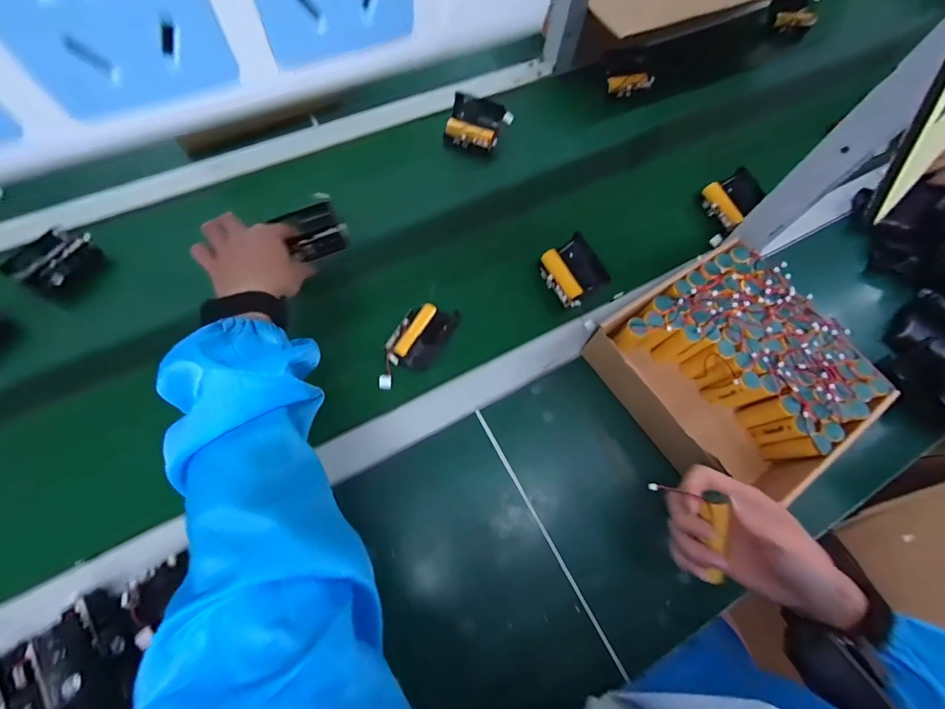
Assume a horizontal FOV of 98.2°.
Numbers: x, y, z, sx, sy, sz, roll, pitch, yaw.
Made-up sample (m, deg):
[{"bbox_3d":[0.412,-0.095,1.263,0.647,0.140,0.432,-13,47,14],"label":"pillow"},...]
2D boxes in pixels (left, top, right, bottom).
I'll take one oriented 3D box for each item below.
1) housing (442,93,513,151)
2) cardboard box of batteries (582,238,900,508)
[{"bbox_3d":[0.009,-0.342,0.605,0.094,0.038,0.067,20,68,2],"label":"housing"},{"bbox_3d":[0.293,0.024,0.458,0.223,0.076,0.250,-31,75,-16],"label":"cardboard box of batteries"}]

